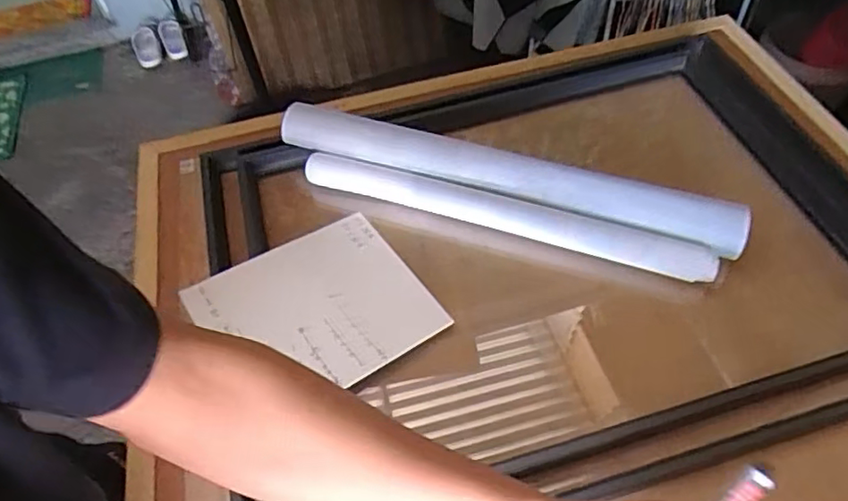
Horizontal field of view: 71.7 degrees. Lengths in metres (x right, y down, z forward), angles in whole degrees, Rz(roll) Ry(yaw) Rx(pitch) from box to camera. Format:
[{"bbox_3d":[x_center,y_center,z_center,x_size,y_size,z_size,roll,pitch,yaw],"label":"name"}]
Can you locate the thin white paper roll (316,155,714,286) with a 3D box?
[{"bbox_3d":[0.087,-0.046,0.734,0.521,0.035,0.034,16,55,16],"label":"thin white paper roll"}]

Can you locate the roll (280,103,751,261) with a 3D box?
[{"bbox_3d":[0.090,-0.096,0.745,0.590,0.057,0.065,15,55,16],"label":"roll"}]

